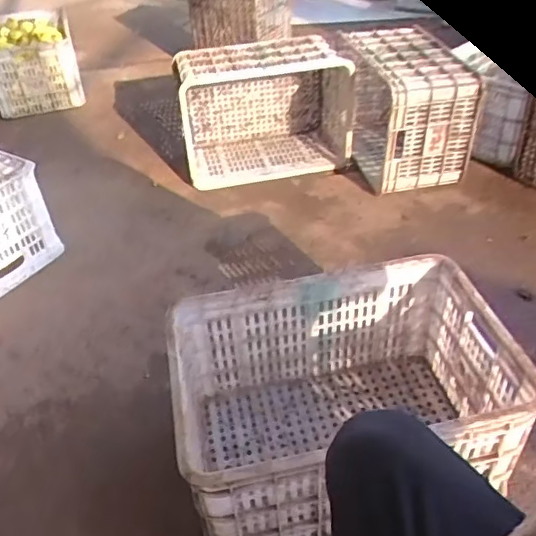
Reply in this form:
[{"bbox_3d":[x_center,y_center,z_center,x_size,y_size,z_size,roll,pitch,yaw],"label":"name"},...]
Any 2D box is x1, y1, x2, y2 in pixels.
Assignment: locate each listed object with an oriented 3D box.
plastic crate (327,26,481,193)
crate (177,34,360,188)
[{"bbox_3d":[0.401,-0.489,1.707,0.263,0.350,0.460,-10,41,-10],"label":"plastic crate"},{"bbox_3d":[-0.009,-0.493,1.732,0.513,0.340,0.276,-10,41,-11],"label":"crate"}]

